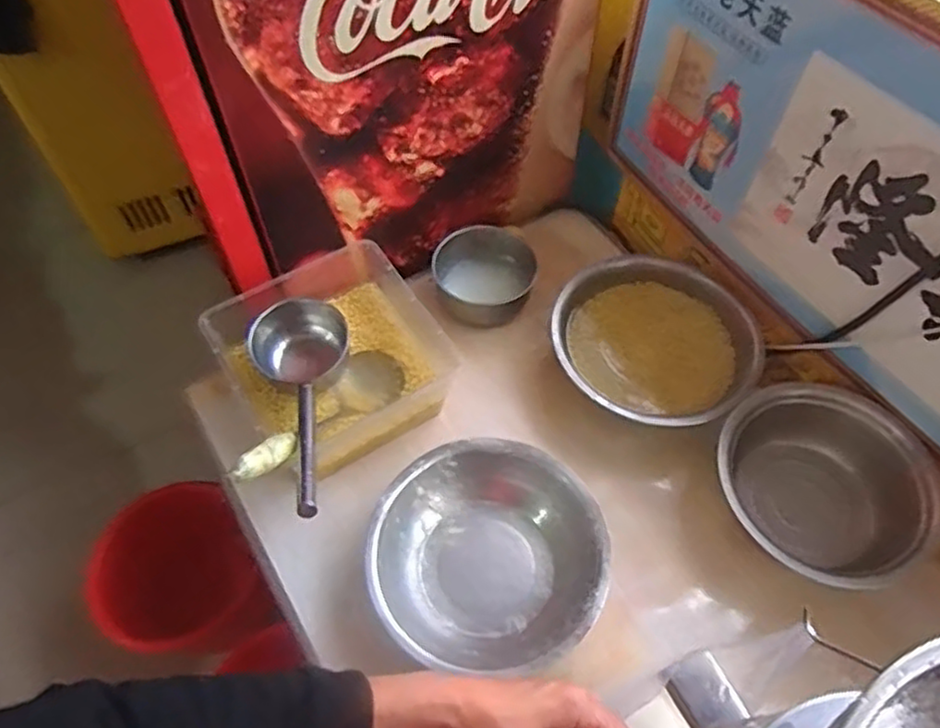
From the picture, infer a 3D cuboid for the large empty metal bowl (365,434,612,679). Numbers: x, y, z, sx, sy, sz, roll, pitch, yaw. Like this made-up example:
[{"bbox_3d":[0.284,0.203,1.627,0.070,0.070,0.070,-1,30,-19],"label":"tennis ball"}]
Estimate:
[{"bbox_3d":[0.021,0.265,0.931,0.299,0.099,0.298,0,56,0],"label":"large empty metal bowl"}]

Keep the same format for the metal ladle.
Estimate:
[{"bbox_3d":[-0.225,0.054,0.939,0.145,0.112,0.377,-13,39,-8],"label":"metal ladle"}]

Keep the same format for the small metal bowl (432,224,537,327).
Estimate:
[{"bbox_3d":[0.021,-0.153,1.190,0.182,0.076,0.164,0,56,0],"label":"small metal bowl"}]

